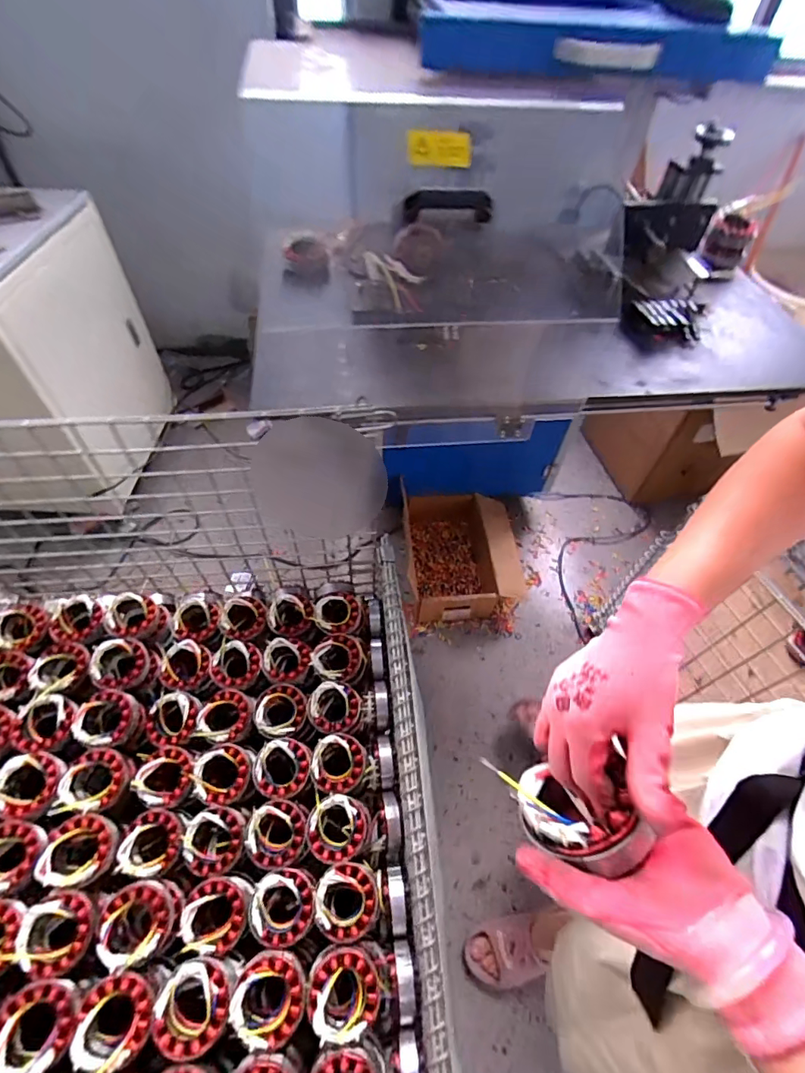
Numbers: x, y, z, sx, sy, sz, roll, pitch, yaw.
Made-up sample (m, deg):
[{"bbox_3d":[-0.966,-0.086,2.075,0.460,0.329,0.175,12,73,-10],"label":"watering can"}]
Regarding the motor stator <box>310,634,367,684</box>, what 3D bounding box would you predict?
[{"bbox_3d":[-0.115,0.223,0.885,0.093,0.055,0.089,1,54,-2],"label":"motor stator"}]

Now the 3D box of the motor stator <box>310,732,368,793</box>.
[{"bbox_3d":[-0.103,0.367,0.781,0.084,0.059,0.084,1,54,-2],"label":"motor stator"}]

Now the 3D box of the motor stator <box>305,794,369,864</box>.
[{"bbox_3d":[-0.097,0.436,0.721,0.088,0.033,0.084,1,54,-2],"label":"motor stator"}]

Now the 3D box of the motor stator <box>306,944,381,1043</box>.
[{"bbox_3d":[-0.073,0.566,0.603,0.088,0.051,0.082,1,54,-2],"label":"motor stator"}]

